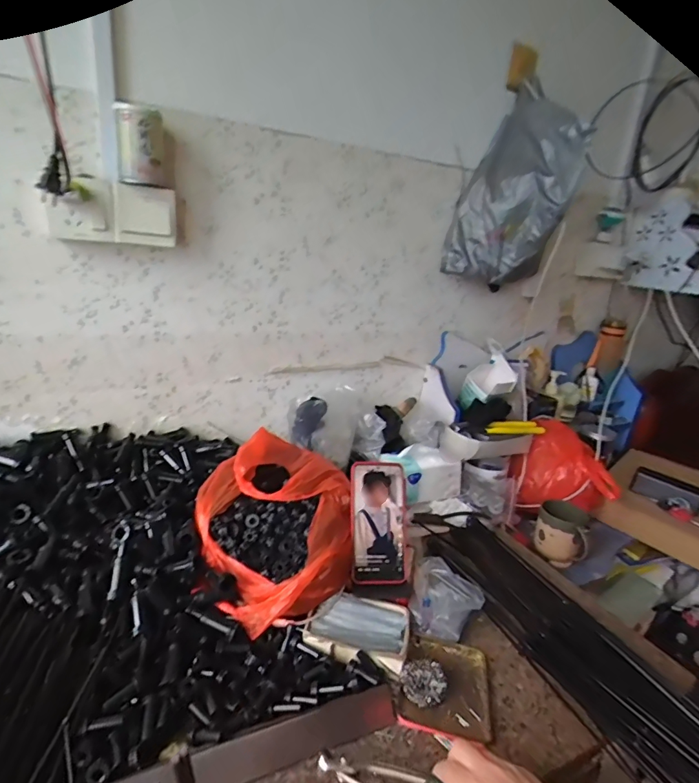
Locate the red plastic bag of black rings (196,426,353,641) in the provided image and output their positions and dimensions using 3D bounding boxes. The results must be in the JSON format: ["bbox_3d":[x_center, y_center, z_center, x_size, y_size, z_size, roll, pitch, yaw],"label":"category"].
[{"bbox_3d":[-0.100,0.173,0.618,0.209,0.122,0.244,-4,21,-26],"label":"red plastic bag of black rings"}]

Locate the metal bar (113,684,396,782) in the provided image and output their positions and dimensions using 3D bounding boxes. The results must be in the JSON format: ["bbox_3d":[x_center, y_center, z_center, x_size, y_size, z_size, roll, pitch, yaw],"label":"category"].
[{"bbox_3d":[-0.084,0.355,0.429,0.283,0.010,0.041,-2,58,-25],"label":"metal bar"}]

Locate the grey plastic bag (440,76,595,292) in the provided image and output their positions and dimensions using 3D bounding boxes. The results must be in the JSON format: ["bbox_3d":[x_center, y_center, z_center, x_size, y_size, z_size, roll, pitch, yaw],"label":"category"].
[{"bbox_3d":[0.317,-0.404,0.874,0.204,0.339,0.242,9,19,12],"label":"grey plastic bag"}]

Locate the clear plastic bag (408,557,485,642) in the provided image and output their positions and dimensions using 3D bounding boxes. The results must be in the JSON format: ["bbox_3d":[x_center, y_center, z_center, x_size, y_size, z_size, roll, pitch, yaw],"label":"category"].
[{"bbox_3d":[0.137,0.292,0.621,0.097,0.049,0.120,11,19,17],"label":"clear plastic bag"}]

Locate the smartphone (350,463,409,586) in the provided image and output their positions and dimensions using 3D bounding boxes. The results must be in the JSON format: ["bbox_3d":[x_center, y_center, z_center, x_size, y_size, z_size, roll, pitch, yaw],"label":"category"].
[{"bbox_3d":[0.042,0.184,0.620,0.078,0.166,0.013,2,-16,-9],"label":"smartphone"}]

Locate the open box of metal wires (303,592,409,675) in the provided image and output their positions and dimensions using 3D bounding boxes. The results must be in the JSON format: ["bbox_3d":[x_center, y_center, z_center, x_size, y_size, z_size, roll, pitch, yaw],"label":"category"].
[{"bbox_3d":[0.013,0.301,0.564,0.121,0.014,0.097,9,19,11],"label":"open box of metal wires"}]

